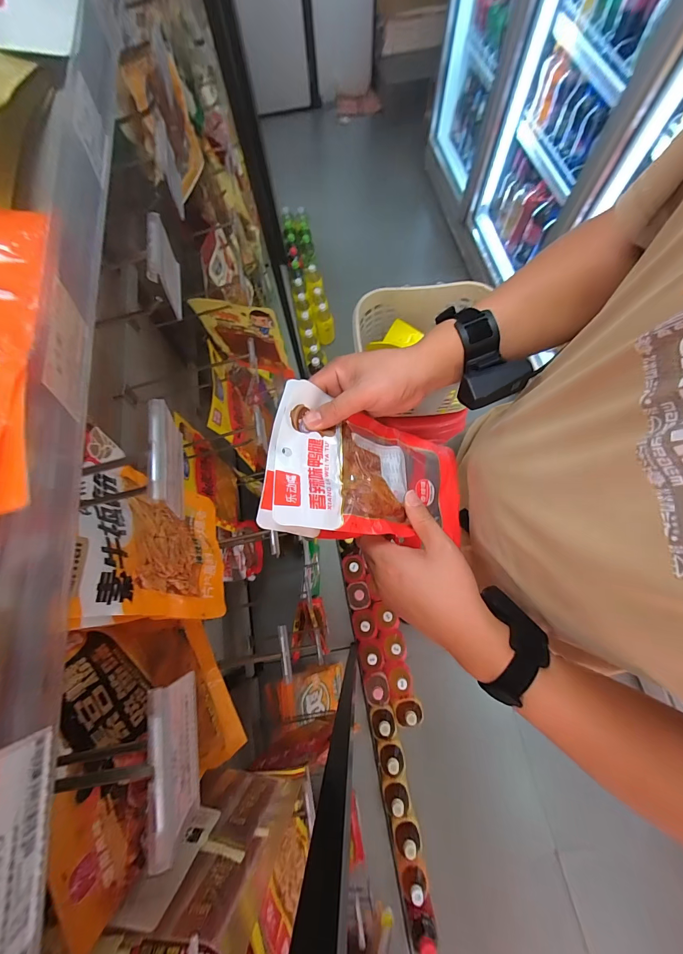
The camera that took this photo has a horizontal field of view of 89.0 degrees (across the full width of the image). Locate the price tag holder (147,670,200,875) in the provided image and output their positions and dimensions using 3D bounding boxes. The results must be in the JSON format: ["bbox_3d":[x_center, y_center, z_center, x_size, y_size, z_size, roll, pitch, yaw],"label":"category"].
[{"bbox_3d":[-0.076,0.129,0.161,0.005,0.045,0.062,-10,70,-1],"label":"price tag holder"}]

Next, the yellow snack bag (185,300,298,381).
[{"bbox_3d":[-0.197,-0.283,0.728,0.156,0.215,0.030,10,71,6],"label":"yellow snack bag"}]

